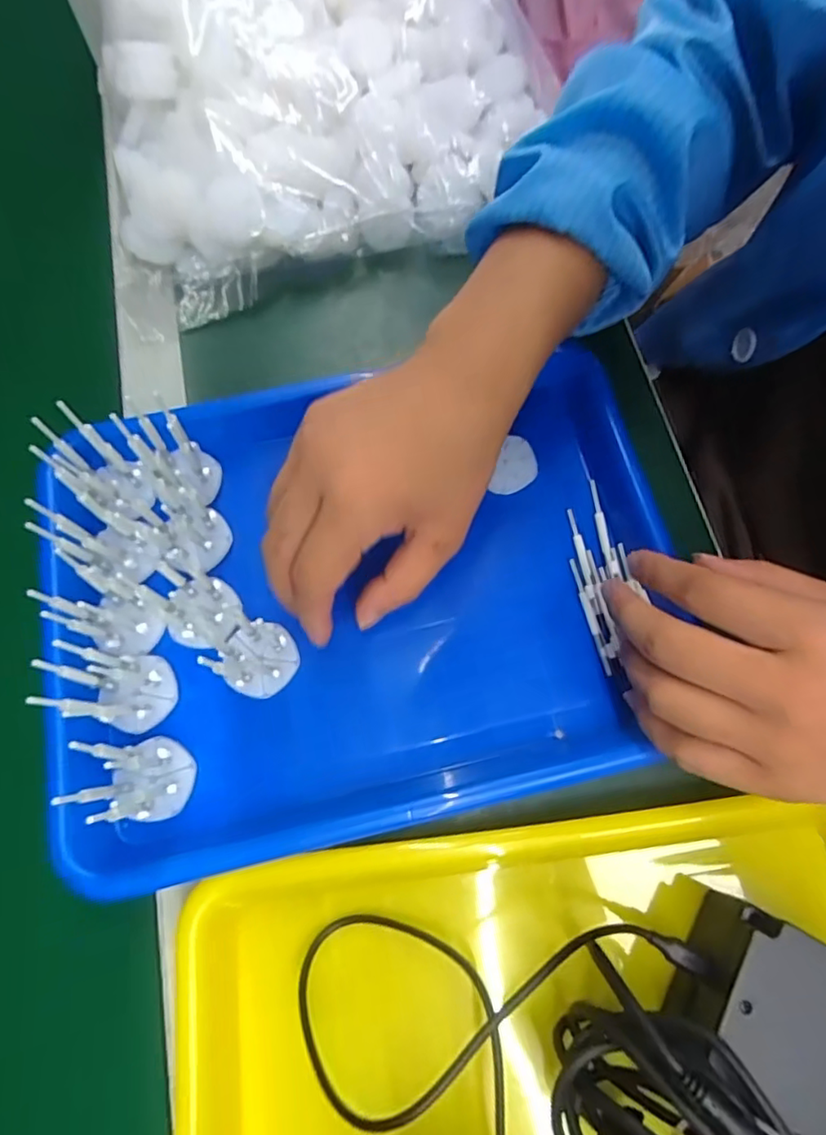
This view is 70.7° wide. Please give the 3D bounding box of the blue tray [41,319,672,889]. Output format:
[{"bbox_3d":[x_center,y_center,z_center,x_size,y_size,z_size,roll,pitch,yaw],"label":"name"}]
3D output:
[{"bbox_3d":[-0.020,0.008,0.323,0.347,0.053,0.246,-11,72,-4],"label":"blue tray"}]

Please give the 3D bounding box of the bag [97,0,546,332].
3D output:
[{"bbox_3d":[-0.079,-0.399,0.427,0.310,0.126,0.381,-16,72,-6],"label":"bag"}]

